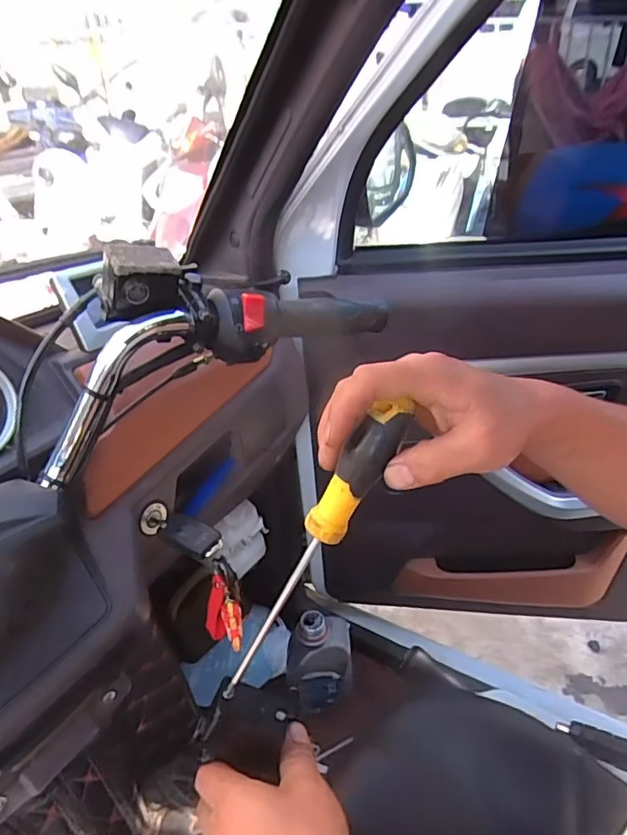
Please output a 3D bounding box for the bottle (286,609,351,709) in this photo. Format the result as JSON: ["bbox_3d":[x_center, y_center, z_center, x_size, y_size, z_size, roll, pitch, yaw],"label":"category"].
[{"bbox_3d":[0.013,0.395,0.857,0.099,0.181,0.075,-7,32,-5],"label":"bottle"}]

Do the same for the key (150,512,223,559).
[{"bbox_3d":[-0.128,0.112,0.525,0.082,0.015,0.035,17,38,30],"label":"key"}]

